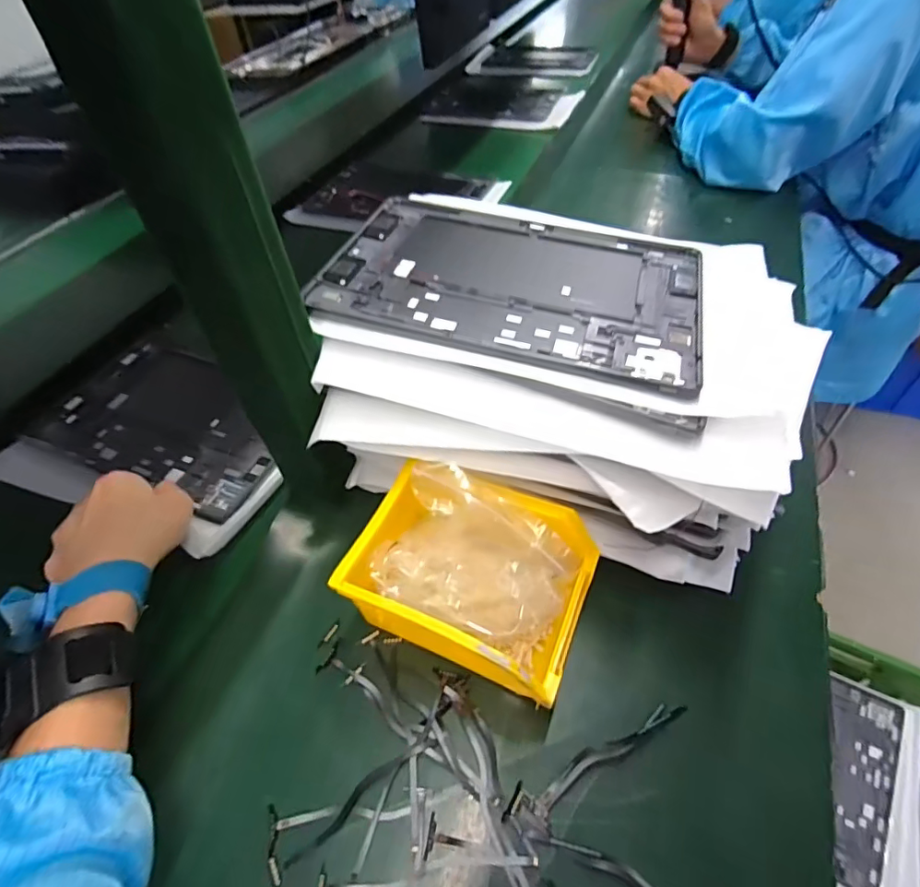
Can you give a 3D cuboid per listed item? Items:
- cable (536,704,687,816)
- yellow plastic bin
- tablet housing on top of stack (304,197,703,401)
[{"bbox_3d":[0.087,0.177,0.296,0.103,0.008,0.014,-25,53,-17],"label":"cable"},{"bbox_3d":[0.010,0.084,0.326,0.134,0.088,0.101,18,53,17],"label":"yellow plastic bin"},{"bbox_3d":[0.040,-0.117,0.364,0.248,0.006,0.166,16,51,11],"label":"tablet housing on top of stack"}]

